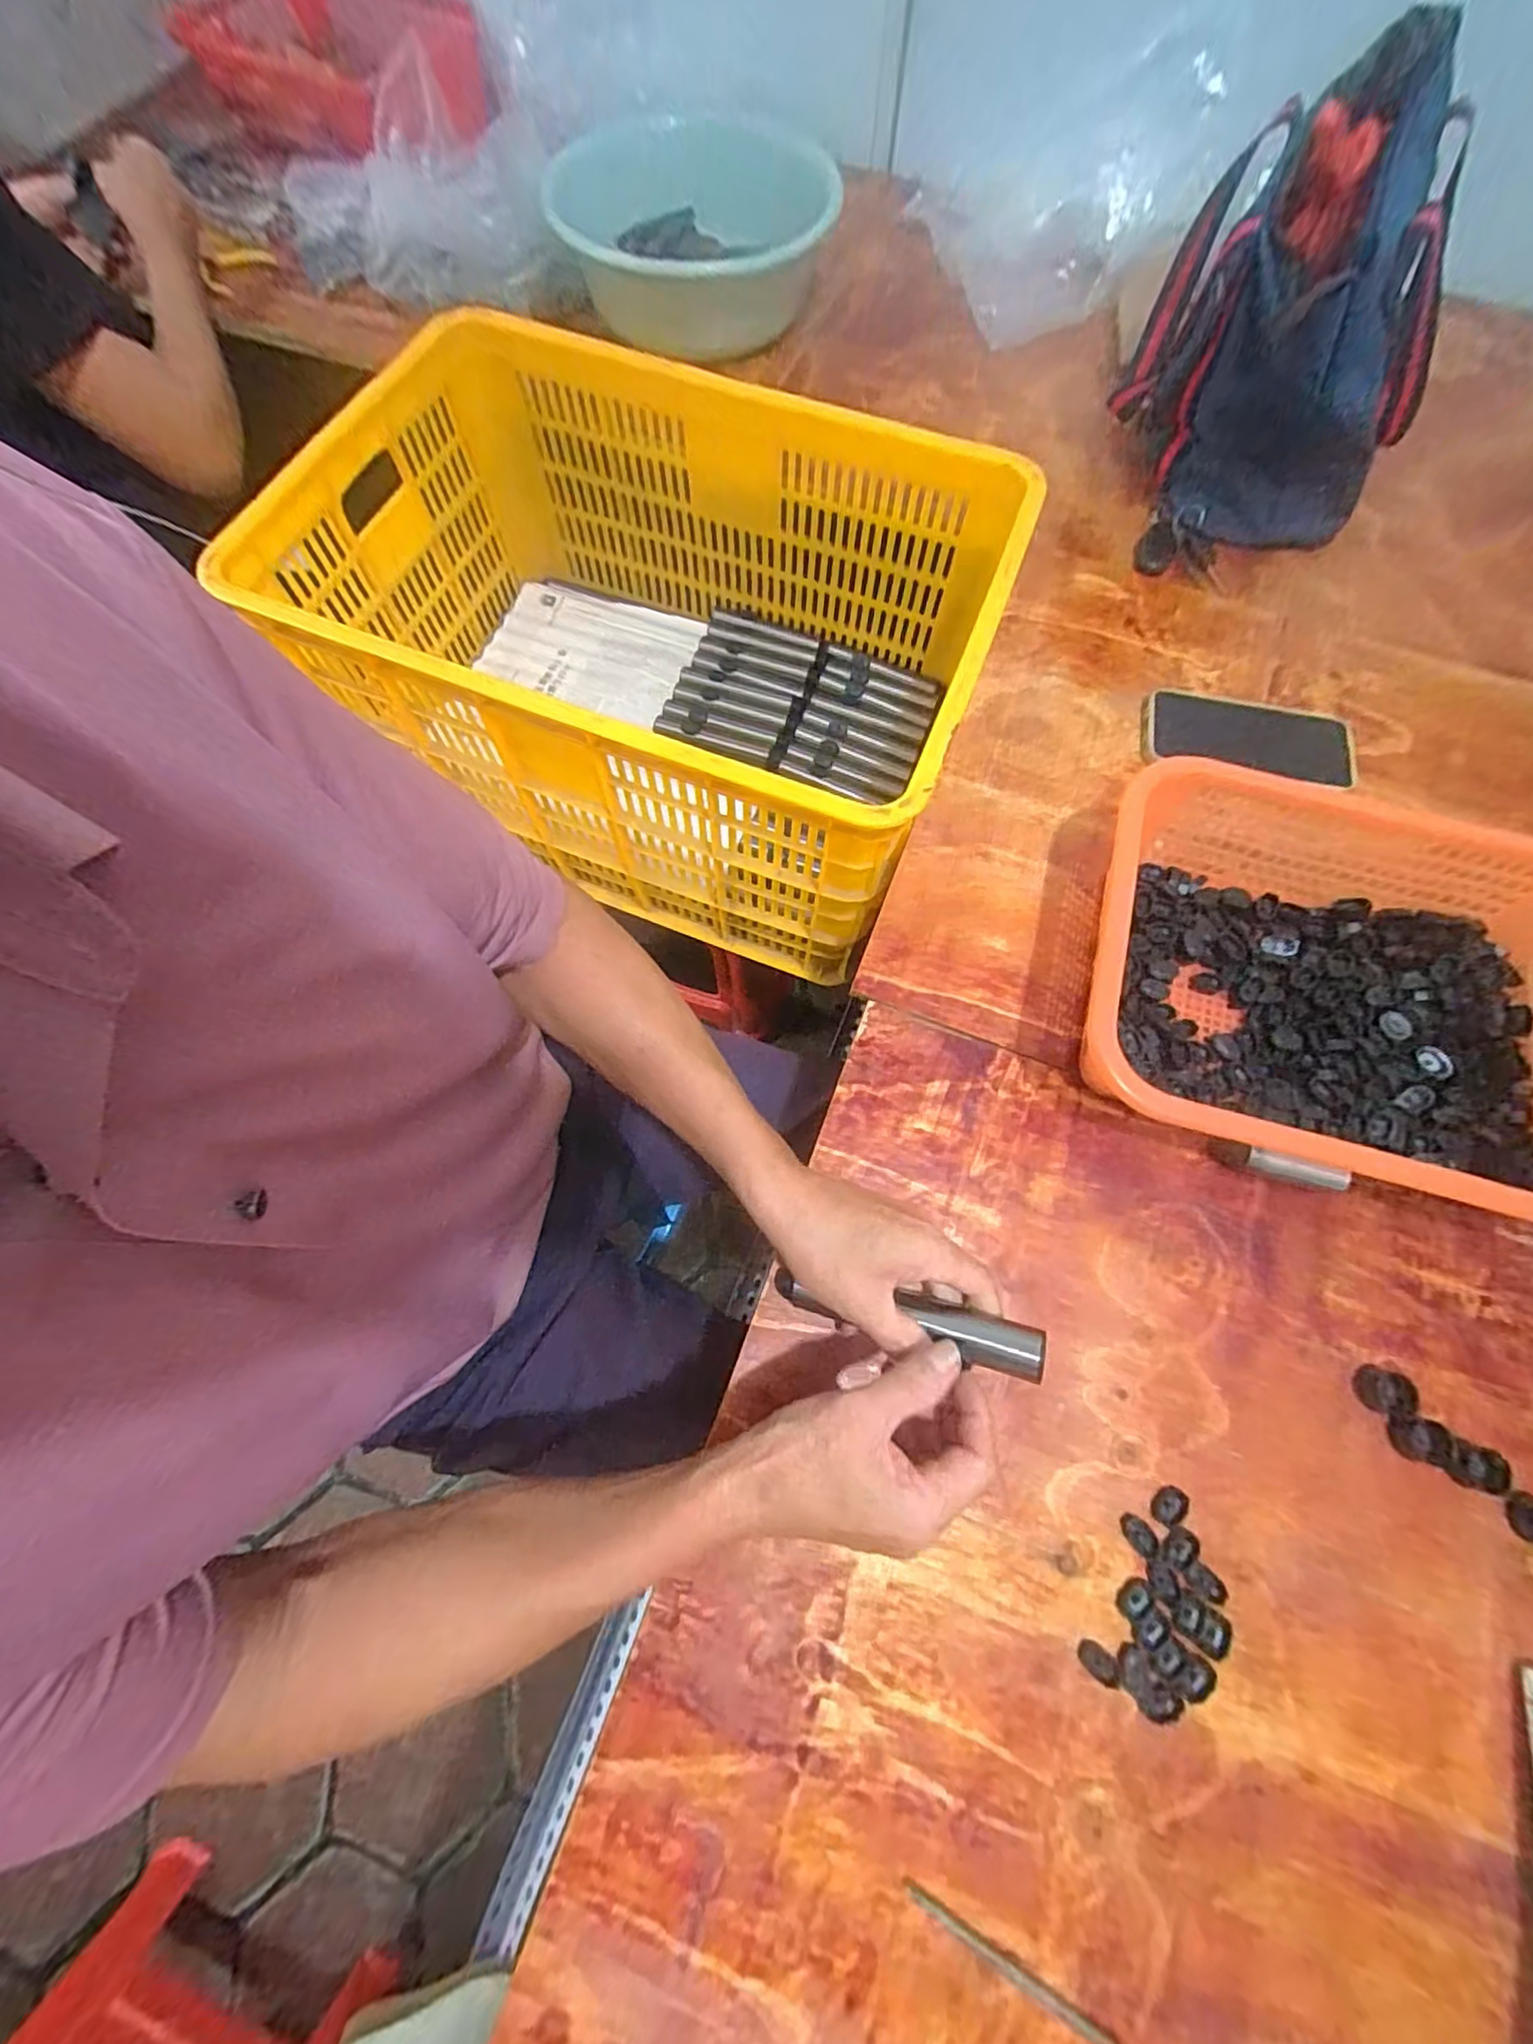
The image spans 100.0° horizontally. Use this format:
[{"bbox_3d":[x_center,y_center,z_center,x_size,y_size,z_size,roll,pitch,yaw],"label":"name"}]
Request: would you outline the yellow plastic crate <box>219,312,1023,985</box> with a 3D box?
[{"bbox_3d":[-0.116,-0.375,0.668,0.613,0.298,0.412,23,73,7],"label":"yellow plastic crate"}]

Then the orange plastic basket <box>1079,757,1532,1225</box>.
[{"bbox_3d":[0.387,-0.013,0.436,0.343,0.091,0.251,16,73,4],"label":"orange plastic basket"}]

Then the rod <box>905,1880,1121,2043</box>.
[{"bbox_3d":[0.121,0.469,0.319,0.113,0.004,0.009,29,74,8],"label":"rod"}]

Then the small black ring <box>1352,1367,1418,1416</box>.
[{"bbox_3d":[0.382,0.229,0.398,0.028,0.013,0.024,9,72,2],"label":"small black ring"}]

